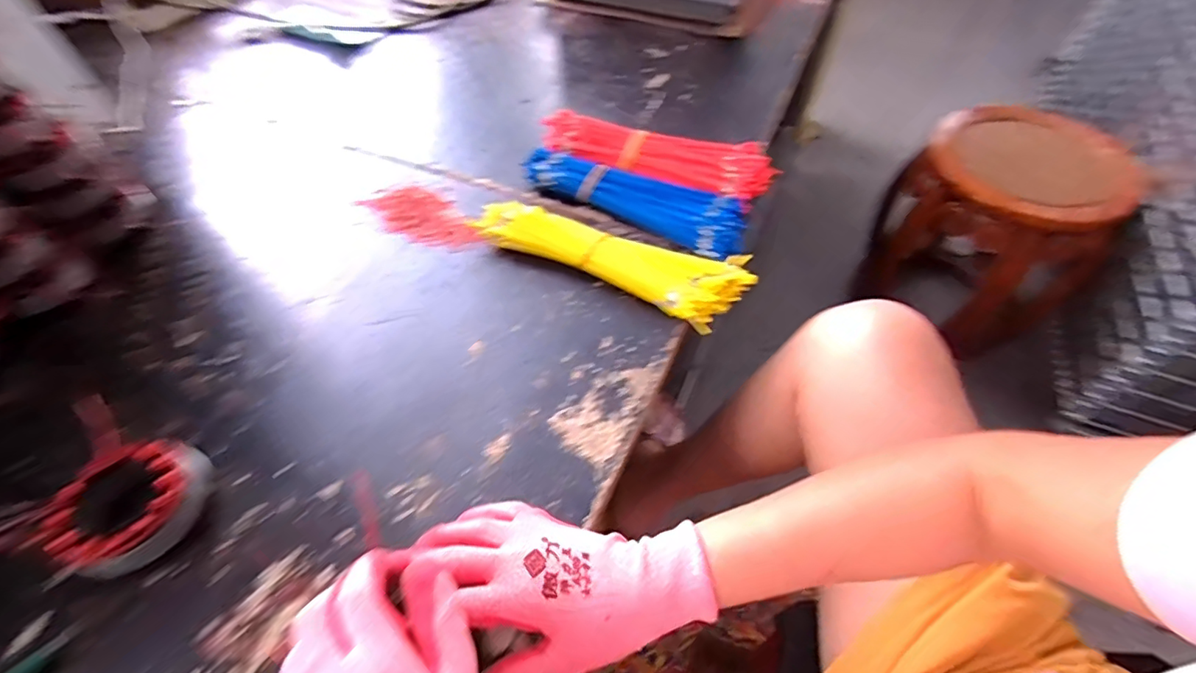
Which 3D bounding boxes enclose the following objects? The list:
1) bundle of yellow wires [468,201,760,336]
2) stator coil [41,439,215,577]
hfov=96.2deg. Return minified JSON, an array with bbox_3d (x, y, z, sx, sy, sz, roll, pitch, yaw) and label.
[{"bbox_3d":[0.015,-0.085,0.527,0.260,0.033,0.082,23,58,17],"label":"bundle of yellow wires"},{"bbox_3d":[-0.334,0.123,0.393,0.090,0.042,0.094,0,54,1],"label":"stator coil"}]

